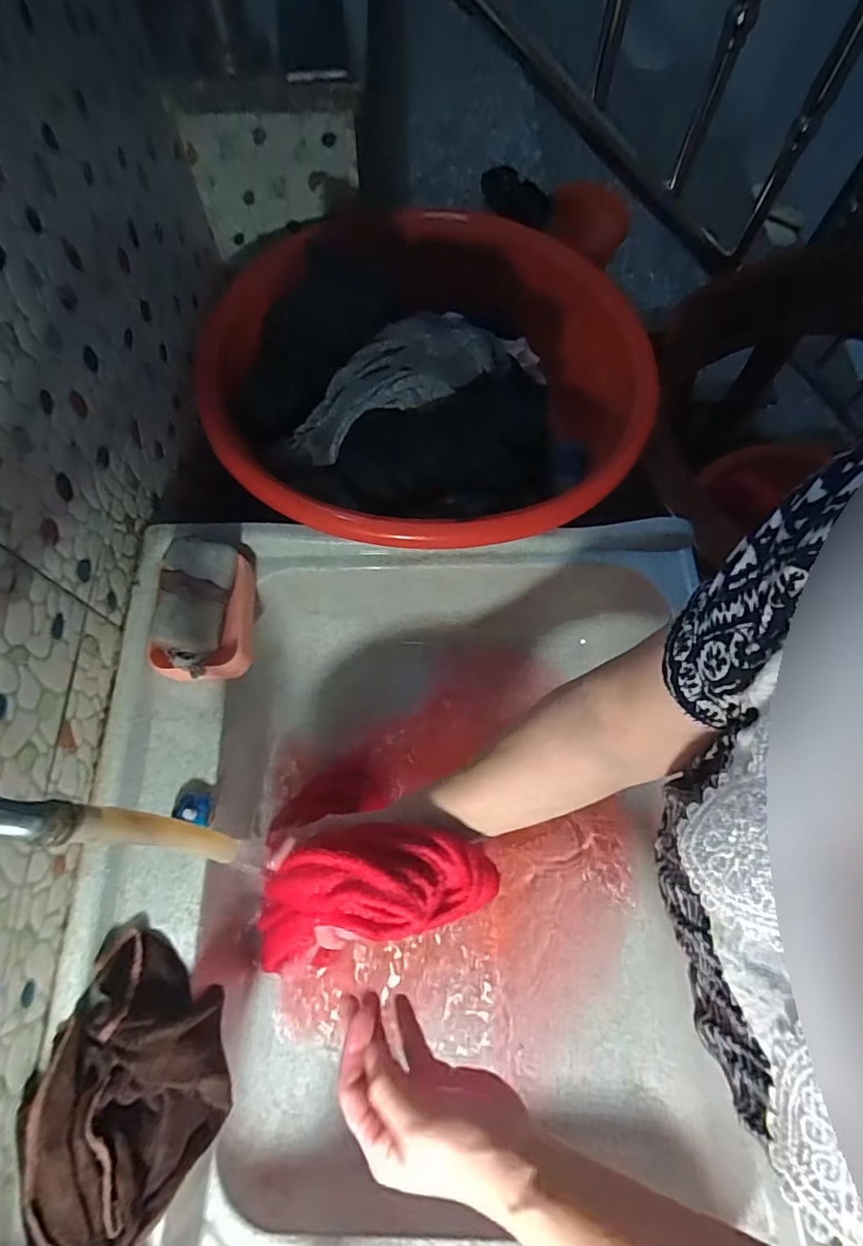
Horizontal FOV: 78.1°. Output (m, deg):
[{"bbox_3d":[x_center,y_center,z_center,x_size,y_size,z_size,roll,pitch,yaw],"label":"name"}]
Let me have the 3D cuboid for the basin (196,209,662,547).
[{"bbox_3d":[-0.010,-0.285,0.665,0.490,0.221,0.501,0,67,-1],"label":"basin"}]

